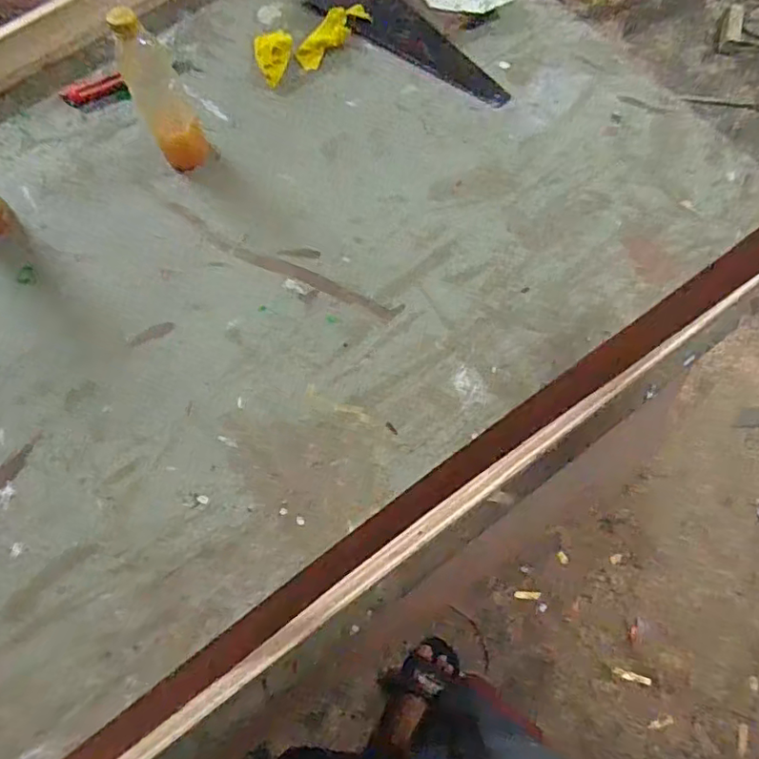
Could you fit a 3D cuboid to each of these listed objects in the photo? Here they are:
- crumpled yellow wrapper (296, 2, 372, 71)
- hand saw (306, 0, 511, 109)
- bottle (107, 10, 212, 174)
[{"bbox_3d":[-0.070,-0.480,0.805,0.120,0.018,0.050,-43,74,-12],"label":"crumpled yellow wrapper"},{"bbox_3d":[0.001,-0.502,0.809,0.101,0.025,0.413,-38,73,-11],"label":"hand saw"},{"bbox_3d":[-0.249,-0.324,0.668,0.062,0.190,0.054,-29,71,-8],"label":"bottle"}]

